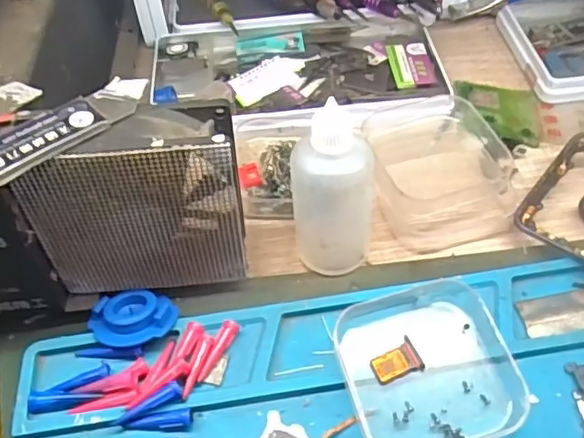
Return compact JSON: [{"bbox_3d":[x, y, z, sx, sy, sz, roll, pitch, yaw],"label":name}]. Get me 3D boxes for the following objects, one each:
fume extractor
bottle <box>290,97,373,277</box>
[{"bbox_3d":[-0.060,-0.004,0.237,0.080,0.084,0.032,-7,51,-2],"label":"fume extractor"},{"bbox_3d":[0.018,-0.010,0.246,0.034,0.076,0.028,5,52,7],"label":"bottle"}]

